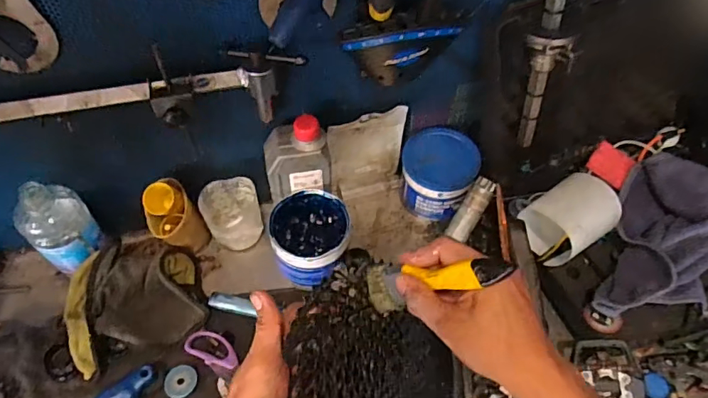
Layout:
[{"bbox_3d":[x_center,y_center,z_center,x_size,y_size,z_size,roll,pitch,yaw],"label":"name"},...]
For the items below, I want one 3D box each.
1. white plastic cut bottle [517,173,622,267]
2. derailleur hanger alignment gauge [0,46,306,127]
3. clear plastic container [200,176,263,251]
[{"bbox_3d":[0.271,0.022,0.627,0.116,0.069,0.093,-34,60,-21],"label":"white plastic cut bottle"},{"bbox_3d":[-0.262,-0.085,0.510,0.423,0.099,0.048,-12,55,-8],"label":"derailleur hanger alignment gauge"},{"bbox_3d":[-0.160,0.022,0.660,0.072,0.088,0.058,-21,56,-13],"label":"clear plastic container"}]

